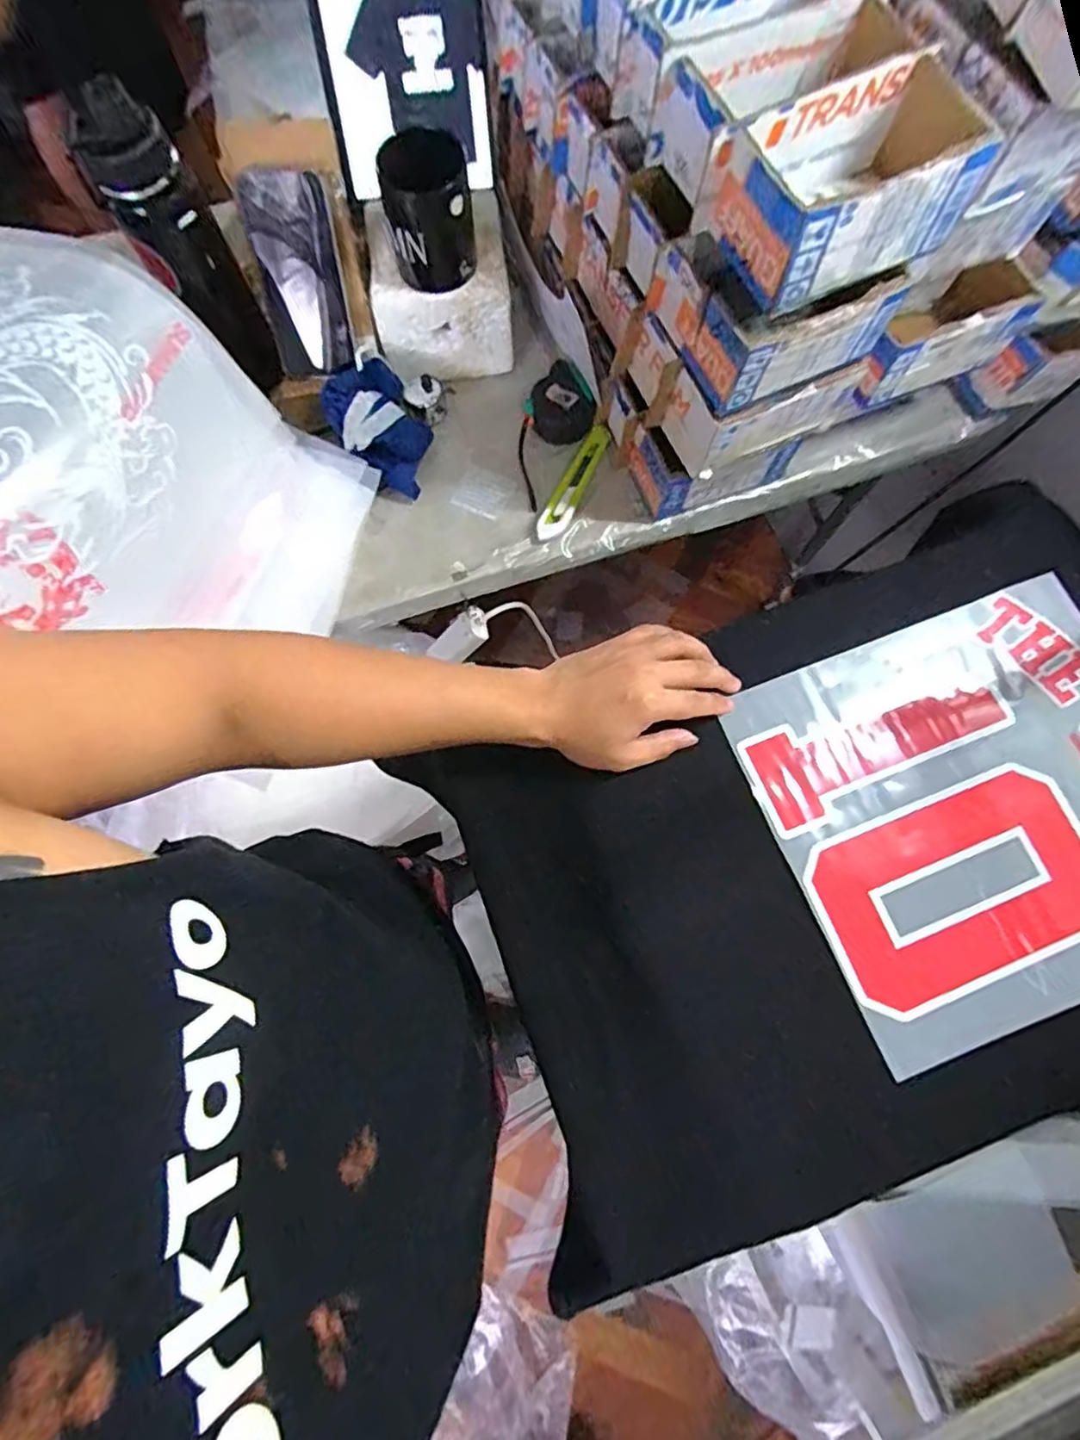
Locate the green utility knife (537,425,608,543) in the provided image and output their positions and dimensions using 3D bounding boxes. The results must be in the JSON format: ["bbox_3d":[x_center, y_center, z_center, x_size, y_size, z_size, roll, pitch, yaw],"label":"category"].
[{"bbox_3d":[0.039,-0.269,0.717,0.031,0.015,0.157,26,76,6],"label":"green utility knife"}]

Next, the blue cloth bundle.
[{"bbox_3d":[-0.173,-0.319,0.698,0.096,0.070,0.130,-34,78,-9],"label":"blue cloth bundle"}]

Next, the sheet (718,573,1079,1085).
[{"bbox_3d":[0.349,0.066,0.500,0.324,0.009,0.297,-20,76,-6],"label":"sheet"}]

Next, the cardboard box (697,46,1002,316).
[{"bbox_3d":[0.226,-0.386,0.461,0.189,0.073,0.104,-25,77,-7],"label":"cardboard box"}]

